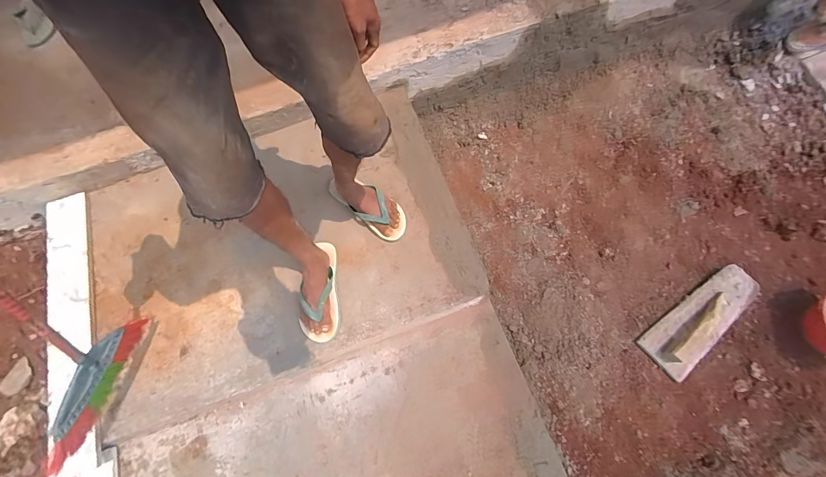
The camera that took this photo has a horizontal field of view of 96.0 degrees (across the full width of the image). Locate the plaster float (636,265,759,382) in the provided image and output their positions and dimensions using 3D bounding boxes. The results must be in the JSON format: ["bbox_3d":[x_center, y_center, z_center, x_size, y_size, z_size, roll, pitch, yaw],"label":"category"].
[{"bbox_3d":[0.918,0.242,1.164,0.434,0.075,0.155,-38,72,-11],"label":"plaster float"}]

